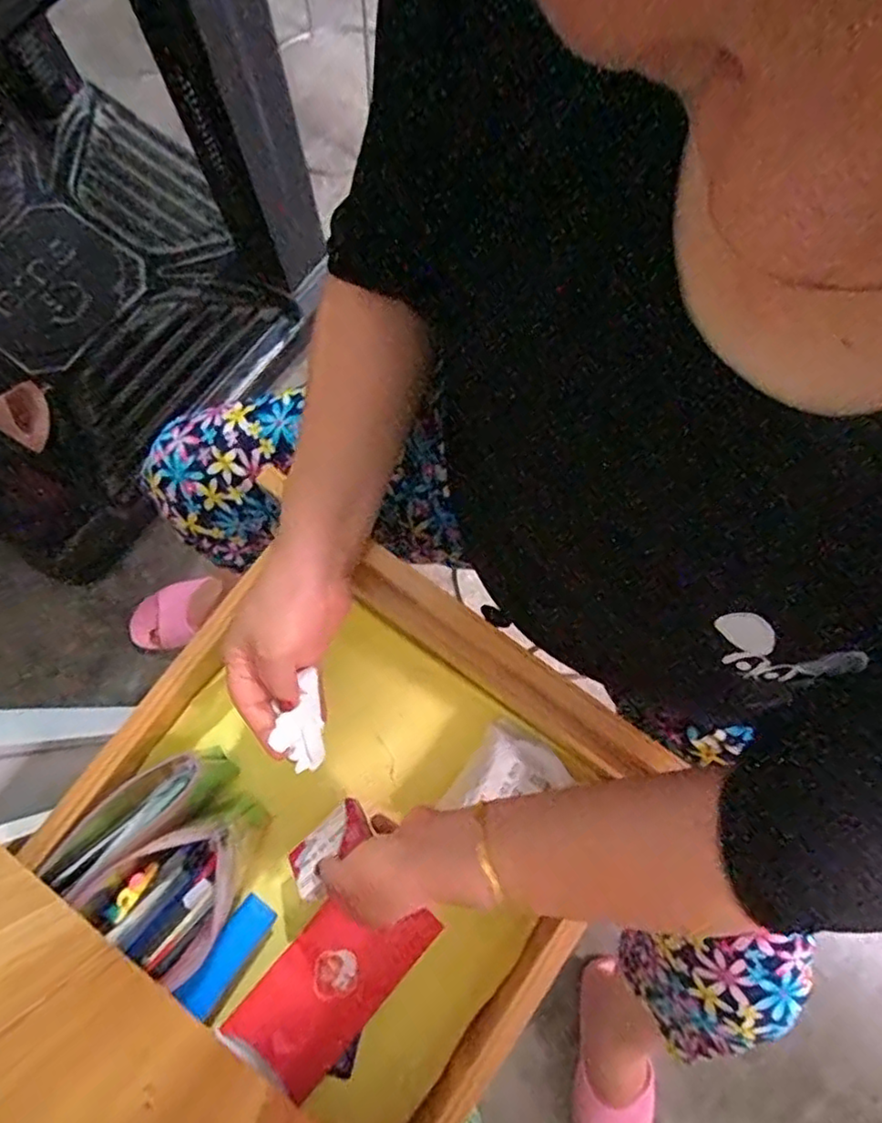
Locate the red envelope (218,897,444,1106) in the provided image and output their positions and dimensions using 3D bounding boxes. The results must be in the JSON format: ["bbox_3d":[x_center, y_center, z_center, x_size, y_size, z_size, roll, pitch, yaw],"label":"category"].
[{"bbox_3d":[-0.083,0.324,0.497,0.083,0.023,0.154,43,81,8],"label":"red envelope"}]

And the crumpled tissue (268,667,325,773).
[{"bbox_3d":[-0.098,0.110,0.439,0.026,0.046,0.066,0,78,0],"label":"crumpled tissue"}]

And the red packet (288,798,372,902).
[{"bbox_3d":[-0.086,0.215,0.480,0.071,0.011,0.041,-42,48,3],"label":"red packet"}]

